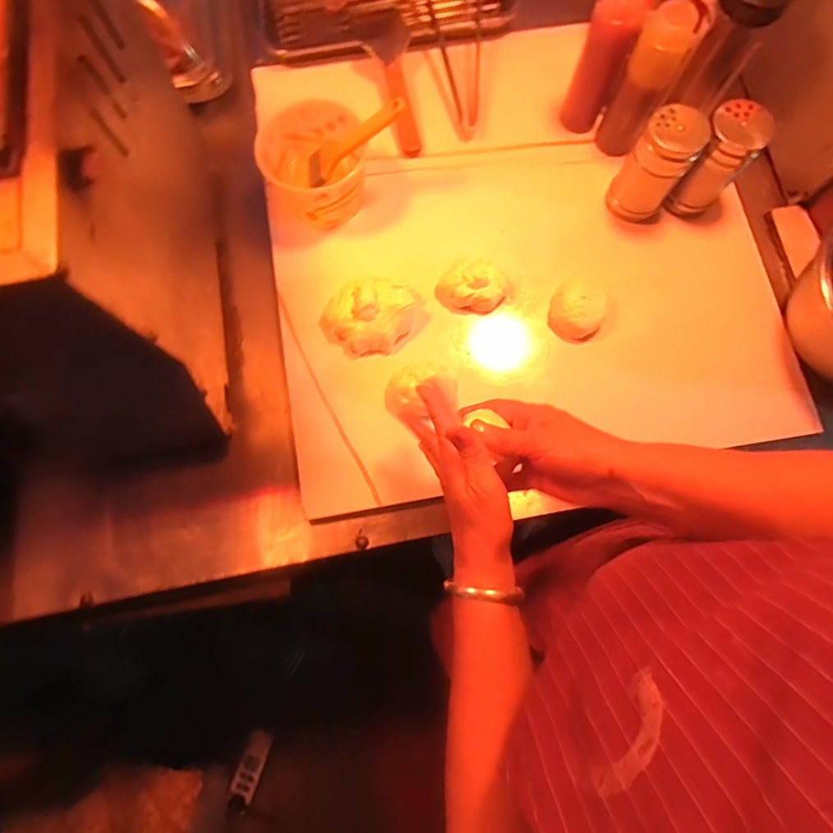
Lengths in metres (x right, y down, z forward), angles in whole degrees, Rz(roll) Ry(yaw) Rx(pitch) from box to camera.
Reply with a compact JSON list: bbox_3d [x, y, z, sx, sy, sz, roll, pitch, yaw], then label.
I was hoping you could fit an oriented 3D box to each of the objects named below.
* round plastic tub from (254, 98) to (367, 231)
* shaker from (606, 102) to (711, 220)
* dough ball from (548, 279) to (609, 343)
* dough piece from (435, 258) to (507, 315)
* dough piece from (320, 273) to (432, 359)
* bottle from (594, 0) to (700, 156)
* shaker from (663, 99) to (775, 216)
[{"bbox_3d":[-0.115,-0.280,0.537,0.106,0.083,0.108,0,79,-1],"label":"round plastic tub"},{"bbox_3d":[0.261,-0.272,0.517,0.064,0.117,0.054,33,80,5],"label":"shaker"},{"bbox_3d":[0.181,-0.118,0.535,0.061,0.053,0.060,0,79,-1],"label":"dough ball"},{"bbox_3d":[0.063,-0.152,0.534,0.077,0.030,0.058,5,79,0],"label":"dough piece"},{"bbox_3d":[-0.047,-0.117,0.519,0.113,0.045,0.087,-41,82,-8],"label":"dough piece"},{"bbox_3d":[0.250,-0.366,0.516,0.052,0.155,0.042,26,79,4],"label":"bottle"},{"bbox_3d":[0.322,-0.274,0.513,0.058,0.118,0.053,40,81,7],"label":"shaker"}]

